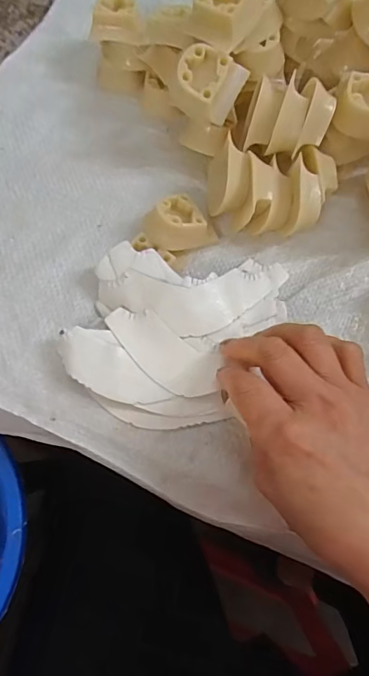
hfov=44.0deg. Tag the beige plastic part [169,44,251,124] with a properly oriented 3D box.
[{"bbox_3d":[0.015,-0.163,0.297,0.040,0.028,0.038,27,98,-6],"label":"beige plastic part"}]

